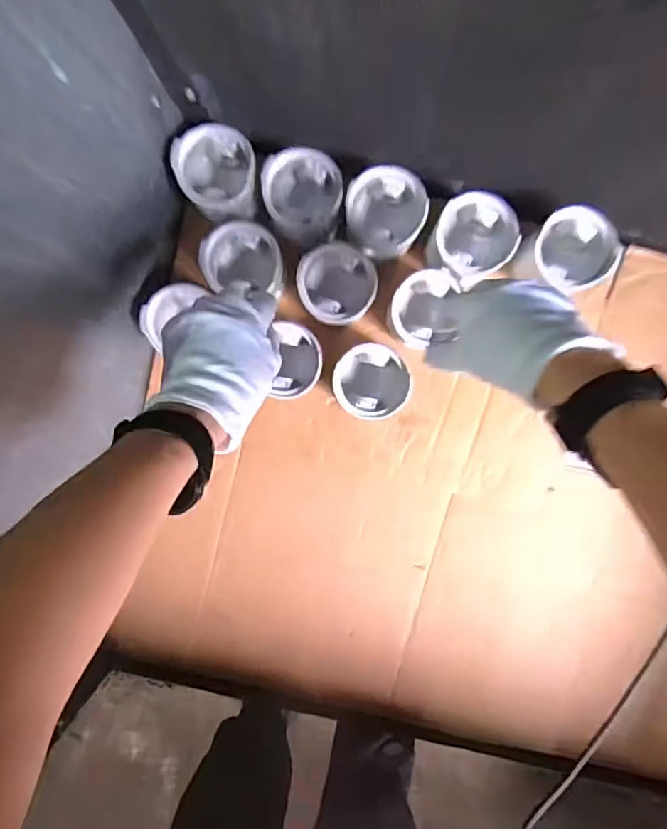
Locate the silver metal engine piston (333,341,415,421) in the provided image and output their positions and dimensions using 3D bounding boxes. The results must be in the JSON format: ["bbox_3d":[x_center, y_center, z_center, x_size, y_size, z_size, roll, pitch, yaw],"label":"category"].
[{"bbox_3d":[0.046,-0.042,0.631,0.084,0.091,0.084,0,96,1],"label":"silver metal engine piston"}]

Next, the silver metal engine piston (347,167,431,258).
[{"bbox_3d":[0.058,-0.223,0.597,0.086,0.077,0.086,0,96,1],"label":"silver metal engine piston"}]

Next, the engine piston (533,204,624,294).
[{"bbox_3d":[0.265,-0.184,0.600,0.084,0.085,0.091,0,96,1],"label":"engine piston"}]

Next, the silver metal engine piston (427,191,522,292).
[{"bbox_3d":[0.155,-0.196,0.594,0.086,0.070,0.087,0,96,1],"label":"silver metal engine piston"}]

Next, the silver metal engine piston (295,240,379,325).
[{"bbox_3d":[0.004,-0.146,0.613,0.084,0.084,0.079,10,96,0],"label":"silver metal engine piston"}]

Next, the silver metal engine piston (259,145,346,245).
[{"bbox_3d":[-0.033,-0.243,0.598,0.086,0.062,0.094,-4,96,1],"label":"silver metal engine piston"}]

